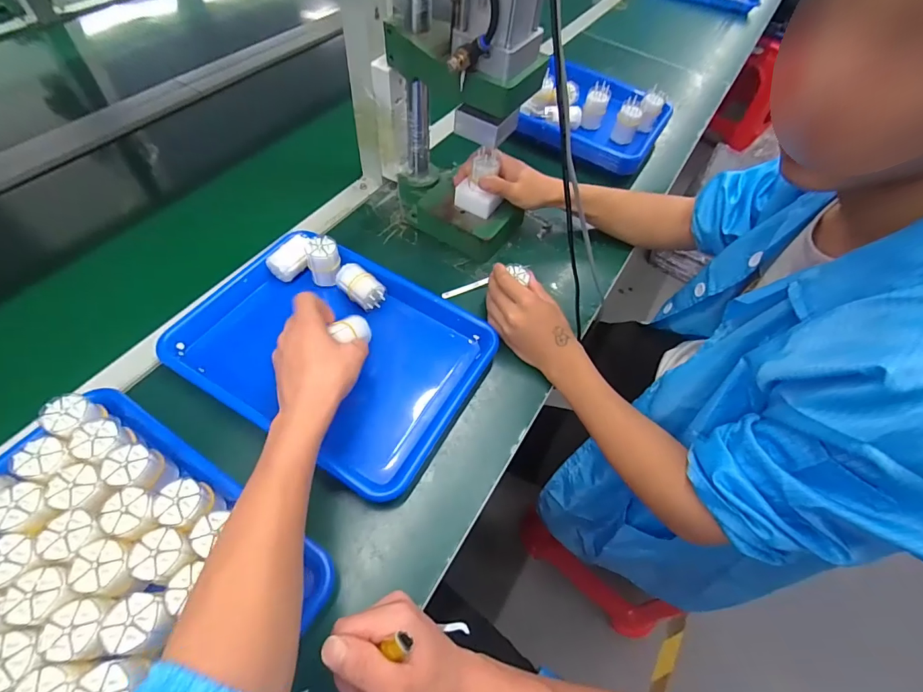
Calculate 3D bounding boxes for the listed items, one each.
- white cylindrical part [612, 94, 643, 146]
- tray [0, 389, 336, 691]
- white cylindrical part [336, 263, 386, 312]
[{"bbox_3d":[0.300,-0.406,0.768,0.043,0.060,0.039,20,56,9],"label":"white cylindrical part"},{"bbox_3d":[-0.310,0.188,0.342,0.271,0.057,0.217,30,58,16],"label":"tray"},{"bbox_3d":[-0.130,-0.075,0.551,0.064,0.032,0.041,34,60,18],"label":"white cylindrical part"}]

